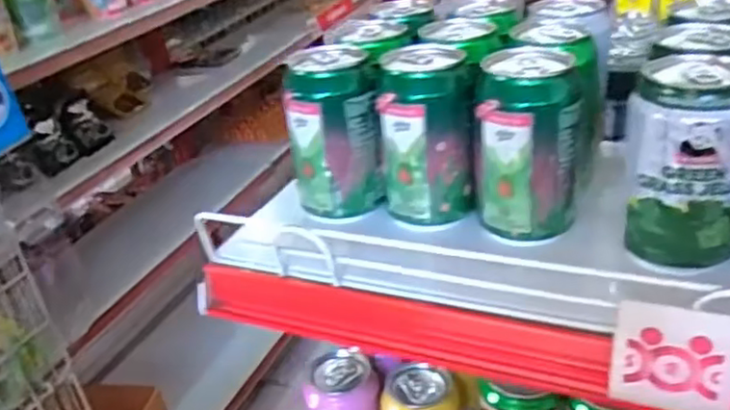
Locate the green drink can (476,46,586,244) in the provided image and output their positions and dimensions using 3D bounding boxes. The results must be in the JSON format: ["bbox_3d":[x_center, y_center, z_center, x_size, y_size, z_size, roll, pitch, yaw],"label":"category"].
[{"bbox_3d":[0.104,-0.038,0.426,0.067,0.105,0.058,2,31,17],"label":"green drink can"}]

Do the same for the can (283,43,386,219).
[{"bbox_3d":[-0.021,-0.052,0.475,0.060,0.105,0.055,-6,30,3],"label":"can"}]

